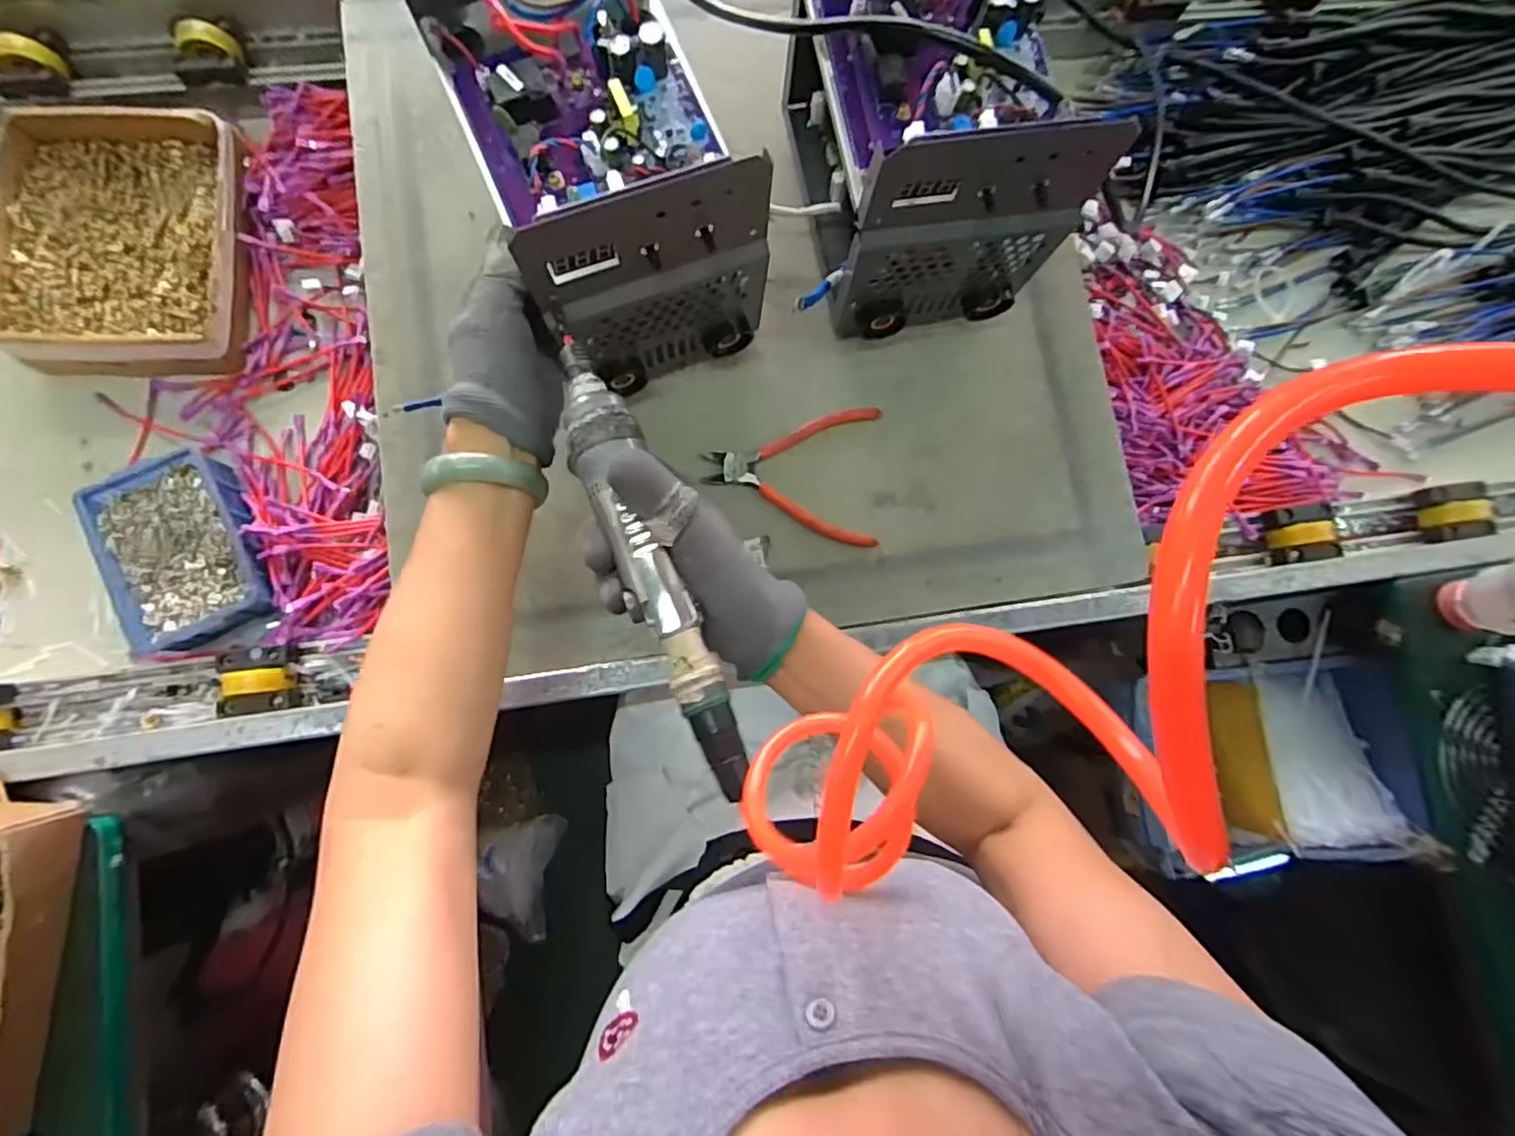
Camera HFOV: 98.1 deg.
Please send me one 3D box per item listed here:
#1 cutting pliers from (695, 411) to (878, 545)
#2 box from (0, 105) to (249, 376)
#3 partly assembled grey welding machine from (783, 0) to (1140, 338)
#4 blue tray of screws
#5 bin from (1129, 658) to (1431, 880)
[{"bbox_3d":[0.027,-0.077,0.529,0.140,0.012,0.110,3,82,-3],"label":"cutting pliers"},{"bbox_3d":[-0.553,-0.283,0.574,0.195,0.043,0.229,0,82,-4],"label":"box"},{"bbox_3d":[0.117,-0.315,0.470,0.150,0.186,0.233,-11,83,-5],"label":"partly assembled grey welding machine"},{"bbox_3d":[-0.469,-0.013,0.546,0.101,0.052,0.149,-23,84,-6],"label":"blue tray of screws"},{"bbox_3d":[0.437,0.168,0.574,0.218,0.081,0.181,-13,83,-5],"label":"bin"}]

